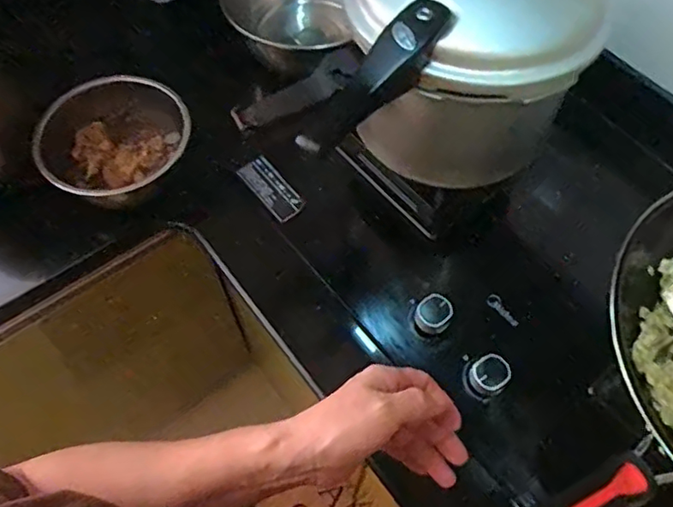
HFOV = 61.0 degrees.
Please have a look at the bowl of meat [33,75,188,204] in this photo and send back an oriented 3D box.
[{"bbox_3d":[-0.286,-0.142,0.738,0.176,0.068,0.191,0,60,0],"label":"bowl of meat"}]

